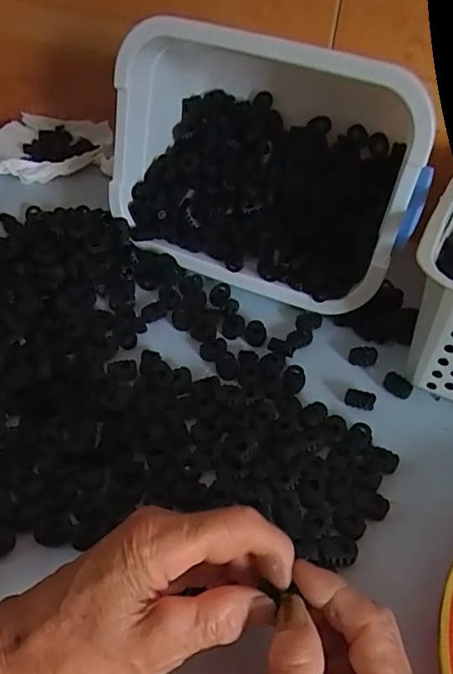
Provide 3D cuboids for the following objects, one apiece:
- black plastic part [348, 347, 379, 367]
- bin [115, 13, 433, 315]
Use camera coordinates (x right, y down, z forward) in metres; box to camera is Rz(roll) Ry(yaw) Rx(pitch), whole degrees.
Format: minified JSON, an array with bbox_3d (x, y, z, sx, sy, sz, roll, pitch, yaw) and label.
[{"bbox_3d":[0.110,0.015,0.420,0.023,0.009,0.015,3,46,-2],"label":"black plastic part"},{"bbox_3d":[0.042,-0.156,0.445,0.245,0.168,0.148,20,48,14],"label":"bin"}]

